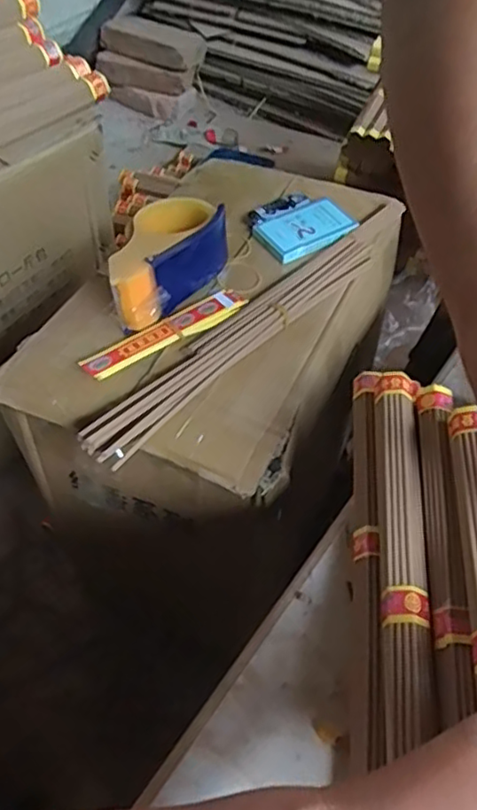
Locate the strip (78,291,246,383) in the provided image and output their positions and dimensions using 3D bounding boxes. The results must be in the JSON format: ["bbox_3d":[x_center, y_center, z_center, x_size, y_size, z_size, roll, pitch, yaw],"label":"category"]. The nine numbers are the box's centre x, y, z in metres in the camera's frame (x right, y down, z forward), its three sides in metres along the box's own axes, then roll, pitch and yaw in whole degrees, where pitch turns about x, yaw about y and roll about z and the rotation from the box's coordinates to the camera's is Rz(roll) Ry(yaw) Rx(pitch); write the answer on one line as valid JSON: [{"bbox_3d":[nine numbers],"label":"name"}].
[{"bbox_3d":[-0.064,-0.067,0.571,0.163,0.017,0.030,-28,57,-21],"label":"strip"}]

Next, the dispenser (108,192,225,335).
[{"bbox_3d":[-0.069,-0.138,0.603,0.068,0.061,0.157,31,58,22],"label":"dispenser"}]

